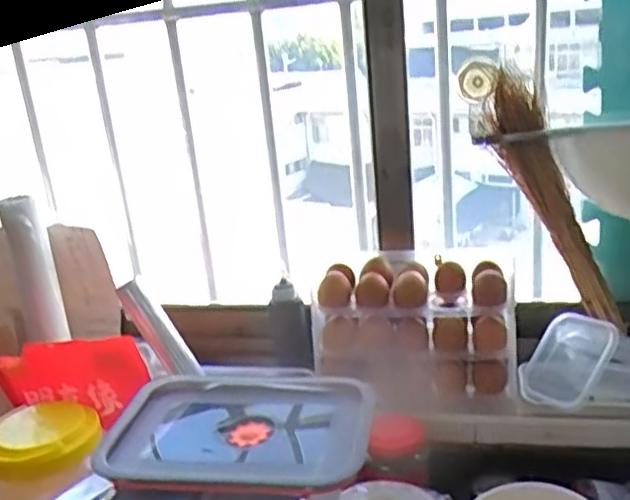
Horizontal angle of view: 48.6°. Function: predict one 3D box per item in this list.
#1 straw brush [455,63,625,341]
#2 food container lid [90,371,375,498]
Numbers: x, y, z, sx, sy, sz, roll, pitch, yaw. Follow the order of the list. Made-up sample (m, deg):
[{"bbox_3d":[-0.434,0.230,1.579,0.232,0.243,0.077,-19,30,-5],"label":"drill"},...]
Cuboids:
[{"bbox_3d":[0.299,-0.062,0.900,0.079,0.405,0.043,-26,10,24],"label":"straw brush"},{"bbox_3d":[-0.063,0.152,0.598,0.221,0.023,0.175,-3,19,7],"label":"food container lid"}]

